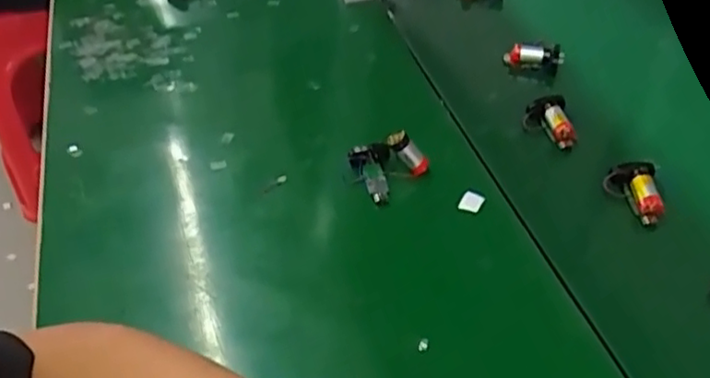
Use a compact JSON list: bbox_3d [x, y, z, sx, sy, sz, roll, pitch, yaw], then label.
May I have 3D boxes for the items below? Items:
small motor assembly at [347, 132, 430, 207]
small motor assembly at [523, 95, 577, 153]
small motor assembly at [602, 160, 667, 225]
[{"bbox_3d":[0.022,-0.024,0.507,0.054,0.033,0.047,-34,53,-26],"label":"small motor assembly"},{"bbox_3d":[0.166,-0.055,0.555,0.034,0.027,0.048,-6,46,-2],"label":"small motor assembly"},{"bbox_3d":[0.210,0.004,0.492,0.035,0.025,0.047,5,46,9],"label":"small motor assembly"}]

